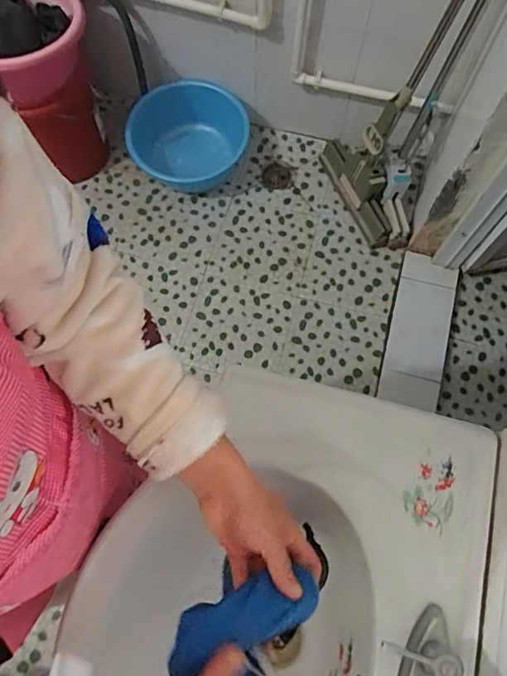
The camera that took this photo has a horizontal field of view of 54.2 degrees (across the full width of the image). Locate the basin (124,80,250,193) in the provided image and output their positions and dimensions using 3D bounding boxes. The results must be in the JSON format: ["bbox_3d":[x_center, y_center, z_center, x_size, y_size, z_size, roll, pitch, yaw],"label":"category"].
[{"bbox_3d":[-0.215,-0.656,1.640,0.395,0.170,0.311,-7,72,-1],"label":"basin"}]

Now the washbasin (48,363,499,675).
[{"bbox_3d":[0.019,0.360,0.575,0.408,0.151,0.609,15,73,6],"label":"washbasin"}]

